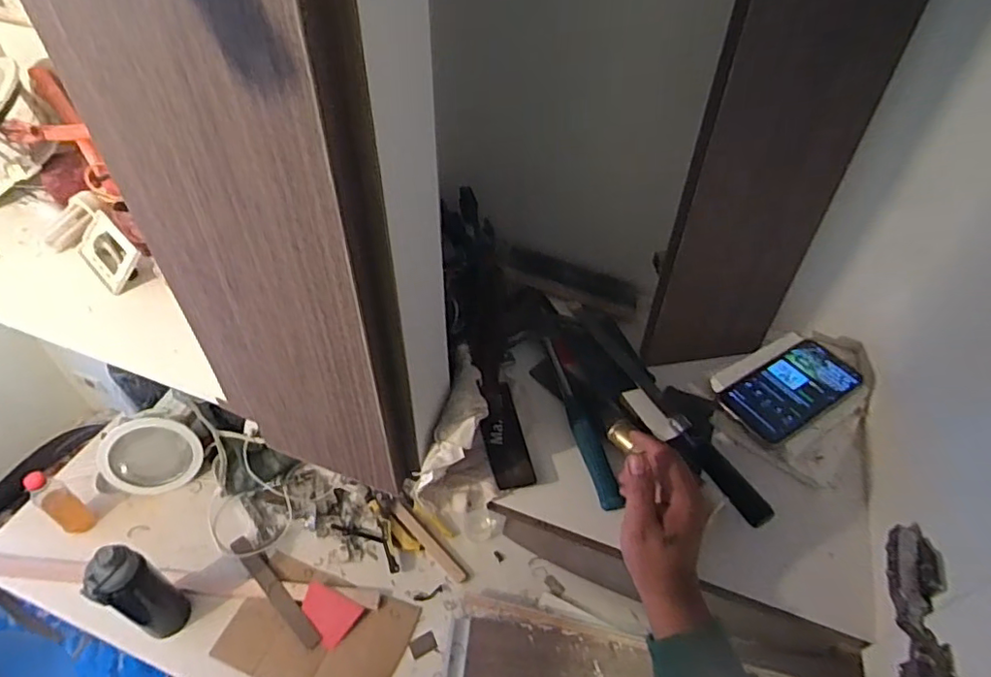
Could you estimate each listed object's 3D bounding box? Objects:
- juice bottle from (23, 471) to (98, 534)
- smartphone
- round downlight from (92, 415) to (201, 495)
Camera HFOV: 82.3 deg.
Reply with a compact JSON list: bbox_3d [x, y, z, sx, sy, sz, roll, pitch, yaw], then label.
[{"bbox_3d":[-0.852,0.324,1.112,0.049,0.194,0.056,27,52,21],"label":"juice bottle"},{"bbox_3d":[0.327,0.052,0.626,0.158,0.013,0.078,-24,53,-23],"label":"smartphone"},{"bbox_3d":[-0.731,0.246,1.198,0.205,0.054,0.168,5,85,-14],"label":"round downlight"}]

